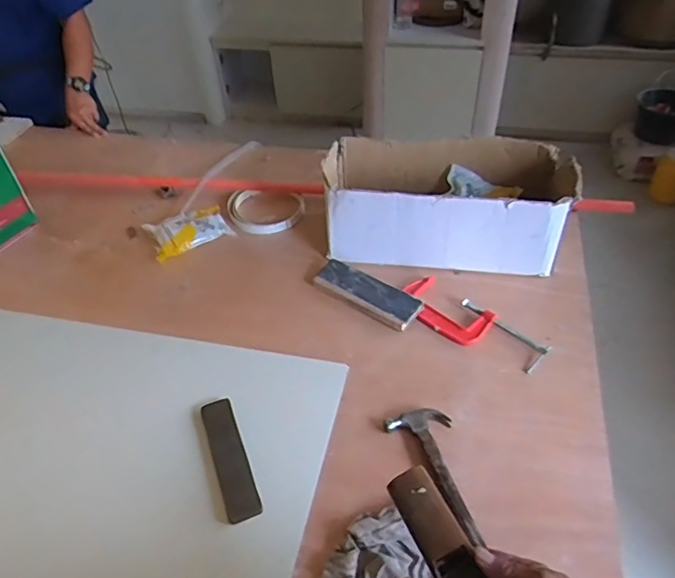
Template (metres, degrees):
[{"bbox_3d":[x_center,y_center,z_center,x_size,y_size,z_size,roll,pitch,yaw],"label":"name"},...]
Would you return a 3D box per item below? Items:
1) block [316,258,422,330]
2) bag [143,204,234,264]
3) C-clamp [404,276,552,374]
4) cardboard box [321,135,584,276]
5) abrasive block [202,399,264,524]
[{"bbox_3d":[0.053,0.006,1.024,0.217,0.028,0.072,32,55,30],"label":"block"},{"bbox_3d":[-0.327,-0.132,1.180,0.172,0.053,0.114,-27,50,-21],"label":"bag"},{"bbox_3d":[0.236,0.053,0.958,0.271,0.041,0.098,31,55,29],"label":"C-clamp"},{"bbox_3d":[0.219,-0.177,1.096,0.470,0.168,0.224,5,45,9],"label":"cardboard box"},{"bbox_3d":[-0.161,0.250,0.806,0.049,0.009,0.197,-18,47,-14],"label":"abrasive block"}]

